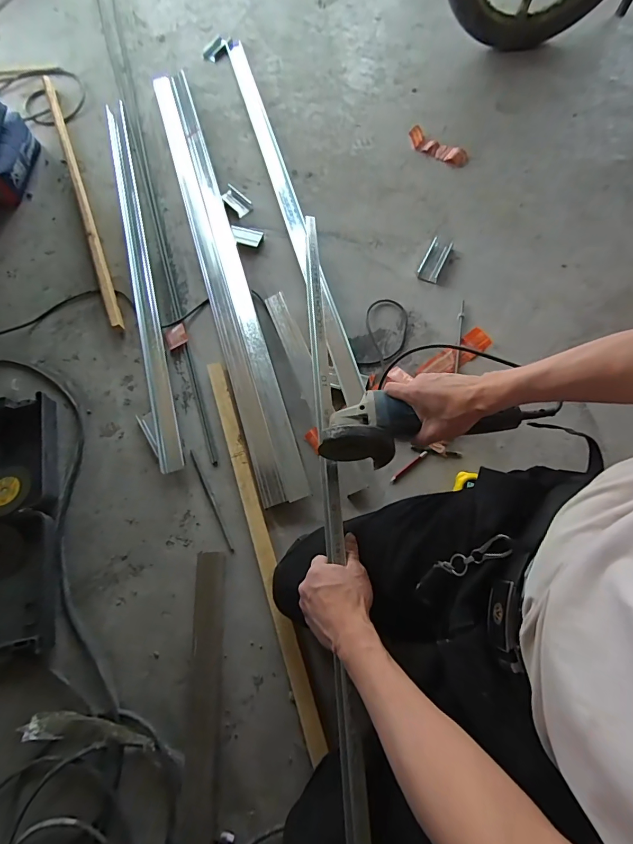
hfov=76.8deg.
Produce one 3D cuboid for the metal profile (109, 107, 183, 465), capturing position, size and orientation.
[{"bbox_3d":[-0.459,-0.416,1.030,0.081,0.028,1.153,-15,71,-3],"label":"metal profile"}]

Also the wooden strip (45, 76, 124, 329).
[{"bbox_3d":[-0.651,-0.632,1.090,0.032,0.025,0.947,-22,71,-5],"label":"wooden strip"}]

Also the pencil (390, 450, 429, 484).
[{"bbox_3d":[0.185,0.090,0.803,0.101,0.007,0.010,-37,73,-10],"label":"pencil"}]

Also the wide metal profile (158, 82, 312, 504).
[{"bbox_3d":[-0.255,-0.435,1.003,0.108,0.035,1.326,-17,71,-4],"label":"wide metal profile"}]

